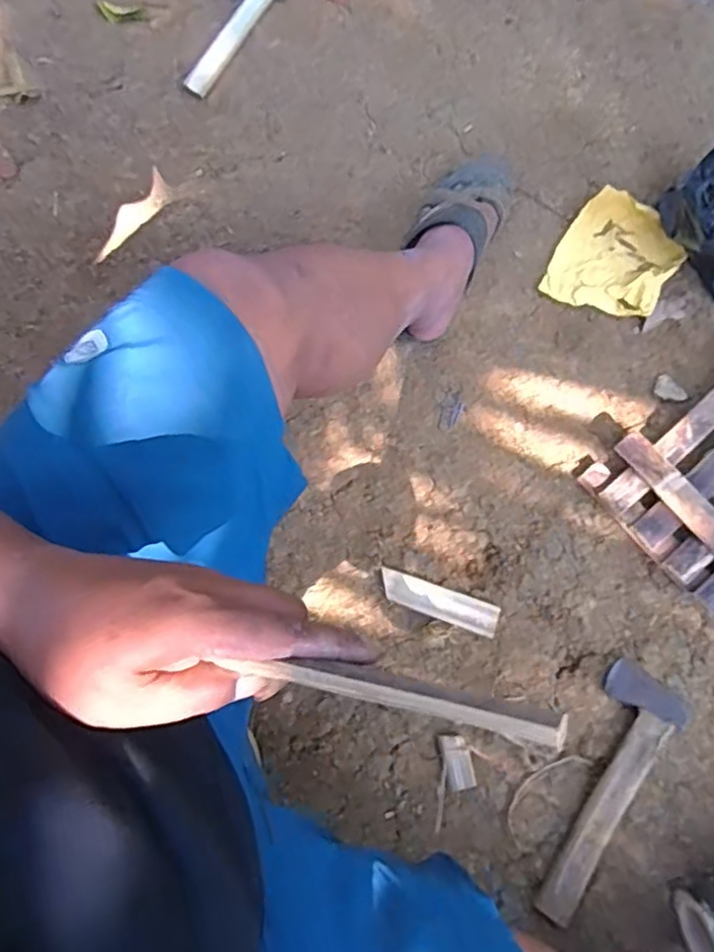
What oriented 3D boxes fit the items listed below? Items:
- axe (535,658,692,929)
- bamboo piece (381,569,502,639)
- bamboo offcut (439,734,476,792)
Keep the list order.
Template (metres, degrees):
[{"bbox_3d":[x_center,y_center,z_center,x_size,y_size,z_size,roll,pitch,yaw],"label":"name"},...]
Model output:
[{"bbox_3d":[0.265,0.340,0.727,0.083,0.029,0.270,30,77,8],"label":"axe"},{"bbox_3d":[0.095,0.148,0.790,0.140,0.016,0.037,20,76,6],"label":"bamboo piece"},{"bbox_3d":[0.111,0.316,0.744,0.030,0.015,0.054,-9,75,-2],"label":"bamboo offcut"}]

